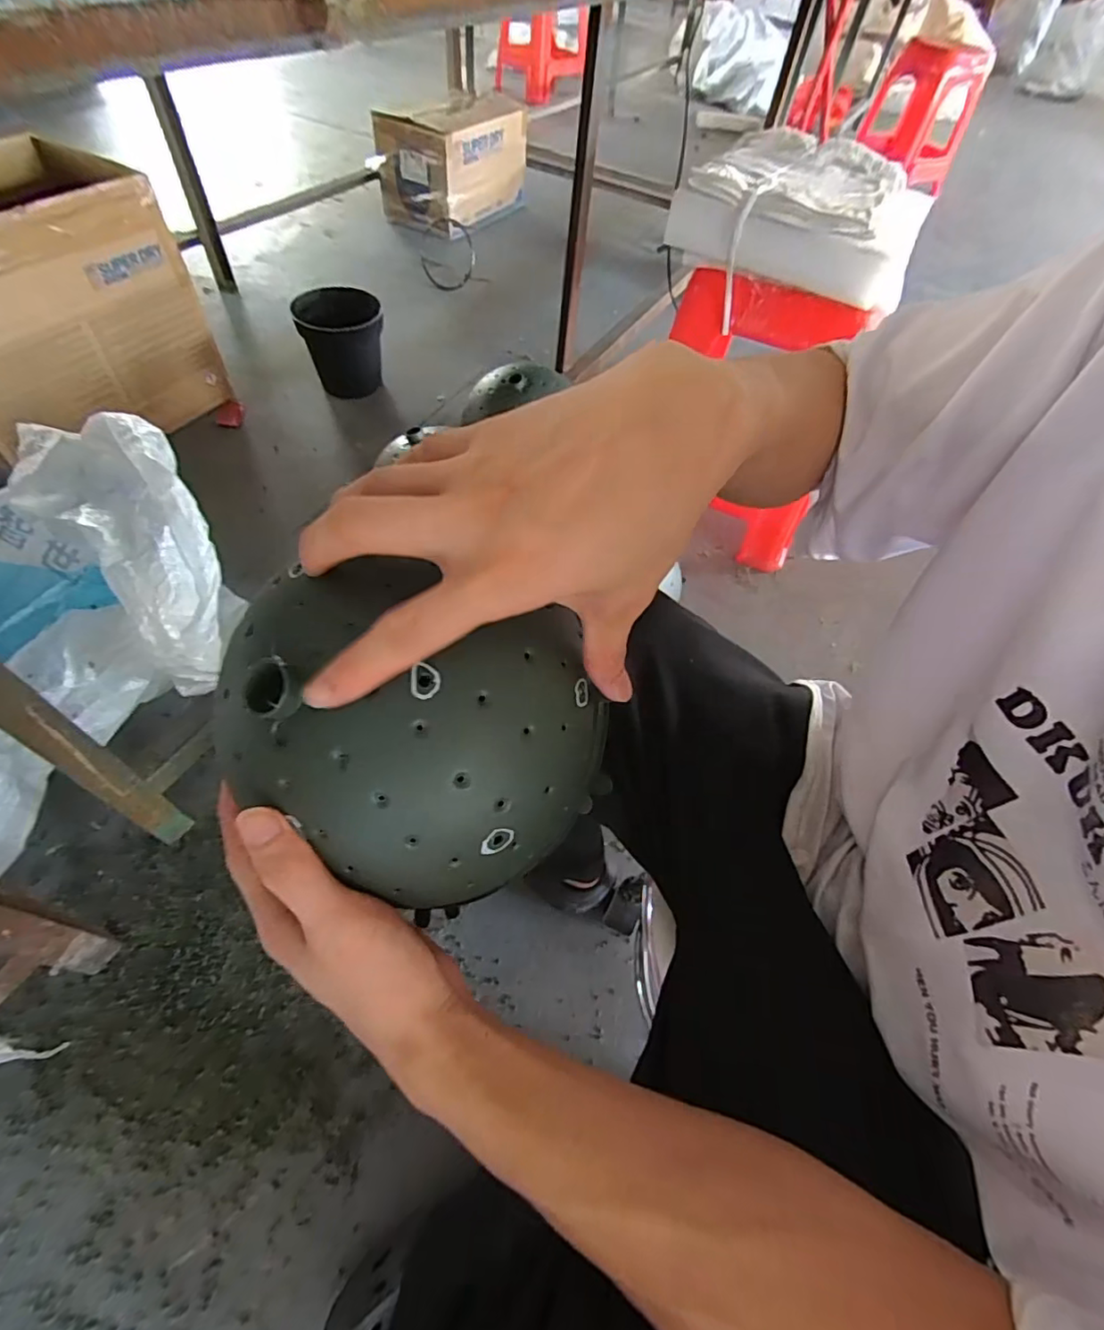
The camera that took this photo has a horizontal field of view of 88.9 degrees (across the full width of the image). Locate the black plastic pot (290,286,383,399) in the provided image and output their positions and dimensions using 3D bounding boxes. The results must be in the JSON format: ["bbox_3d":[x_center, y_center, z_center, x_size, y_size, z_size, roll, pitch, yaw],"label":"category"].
[{"bbox_3d":[-0.477,-0.744,1.295,0.185,0.172,0.191,-8,57,-11],"label":"black plastic pot"}]

